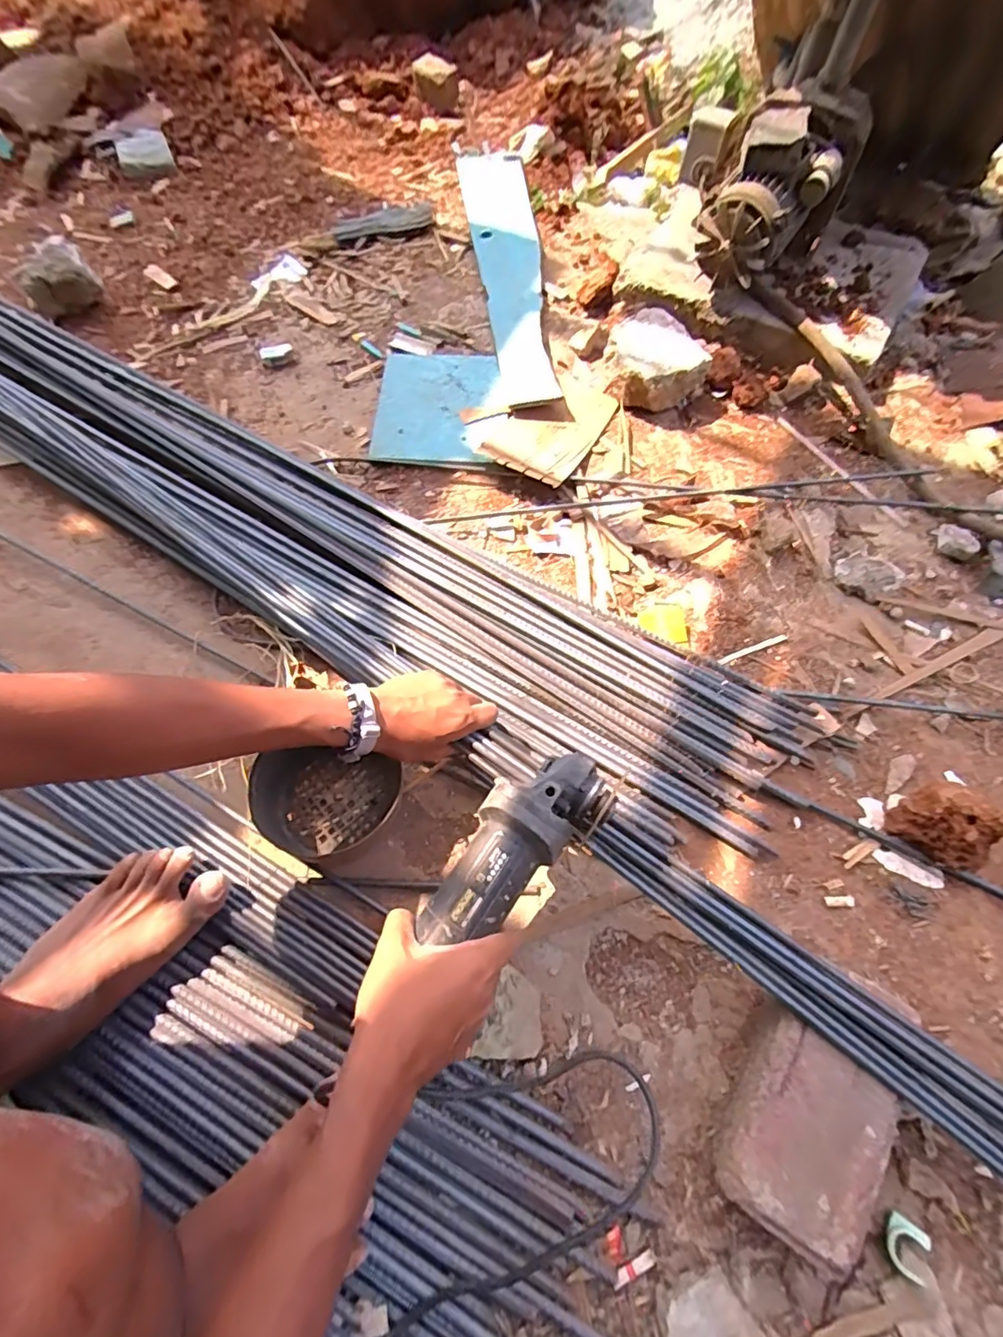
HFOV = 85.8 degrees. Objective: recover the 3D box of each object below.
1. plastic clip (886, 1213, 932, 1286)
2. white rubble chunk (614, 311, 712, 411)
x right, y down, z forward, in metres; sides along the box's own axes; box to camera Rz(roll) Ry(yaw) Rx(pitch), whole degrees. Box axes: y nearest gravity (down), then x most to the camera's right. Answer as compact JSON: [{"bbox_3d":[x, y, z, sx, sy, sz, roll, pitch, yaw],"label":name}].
[{"bbox_3d":[0.315,0.451,0.420,0.032,0.015,0.033,34,70,17],"label":"plastic clip"},{"bbox_3d":[0.233,-0.474,0.836,0.126,0.076,0.154,-16,66,-7],"label":"white rubble chunk"}]

